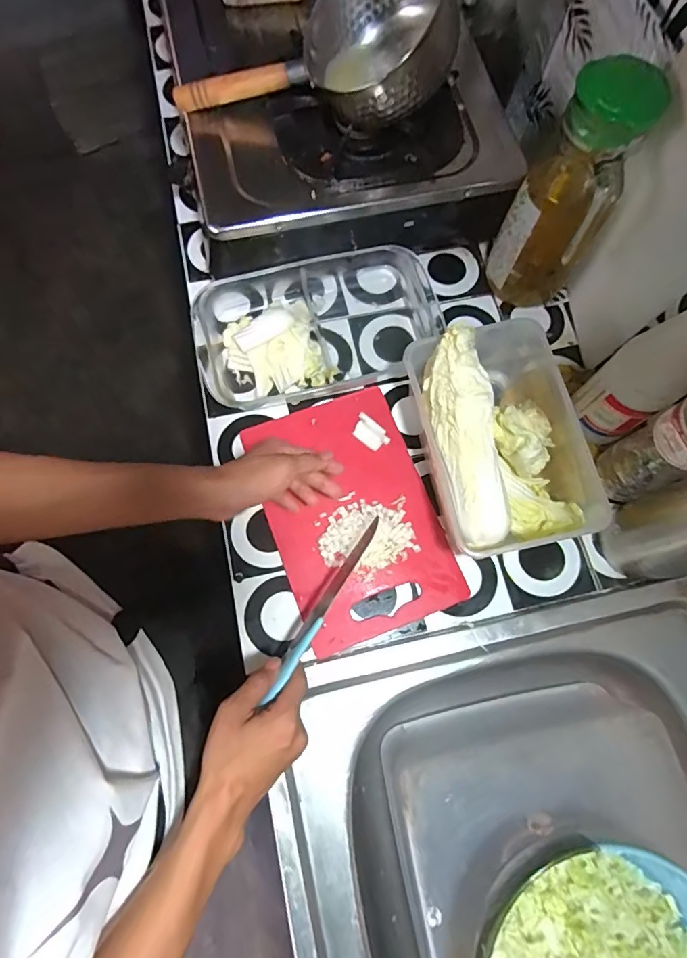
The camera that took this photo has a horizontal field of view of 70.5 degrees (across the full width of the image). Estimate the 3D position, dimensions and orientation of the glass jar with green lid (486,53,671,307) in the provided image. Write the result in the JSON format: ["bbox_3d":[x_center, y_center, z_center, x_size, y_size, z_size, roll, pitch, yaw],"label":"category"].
[{"bbox_3d":[0.232,-0.285,0.531,0.089,0.235,0.091,0,74,-1],"label":"glass jar with green lid"}]

